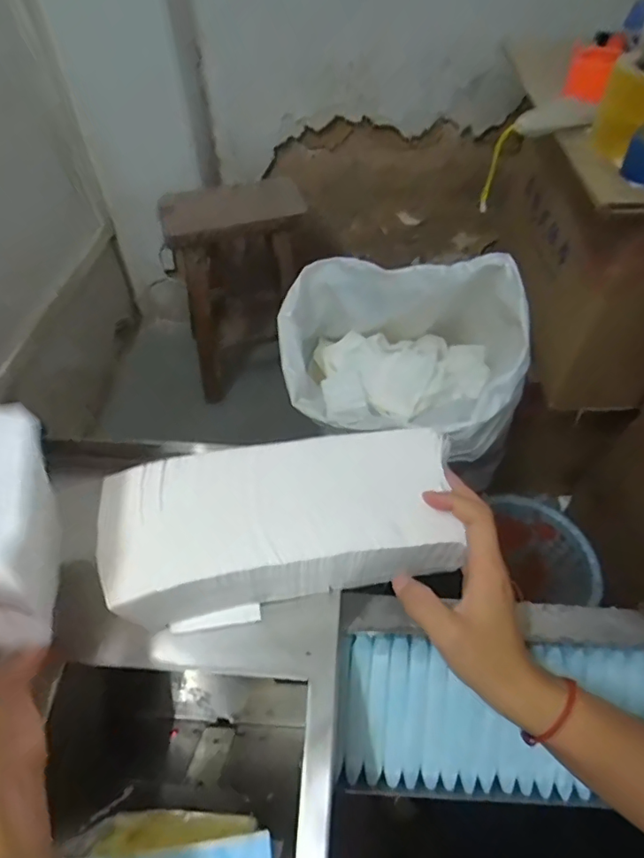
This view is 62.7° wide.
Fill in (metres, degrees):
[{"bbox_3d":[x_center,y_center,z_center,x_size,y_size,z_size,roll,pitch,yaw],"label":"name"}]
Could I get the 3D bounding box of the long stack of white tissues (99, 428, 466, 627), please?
[{"bbox_3d":[-0.022,0.070,0.399,0.261,0.063,0.106,-7,51,-14],"label":"long stack of white tissues"}]

